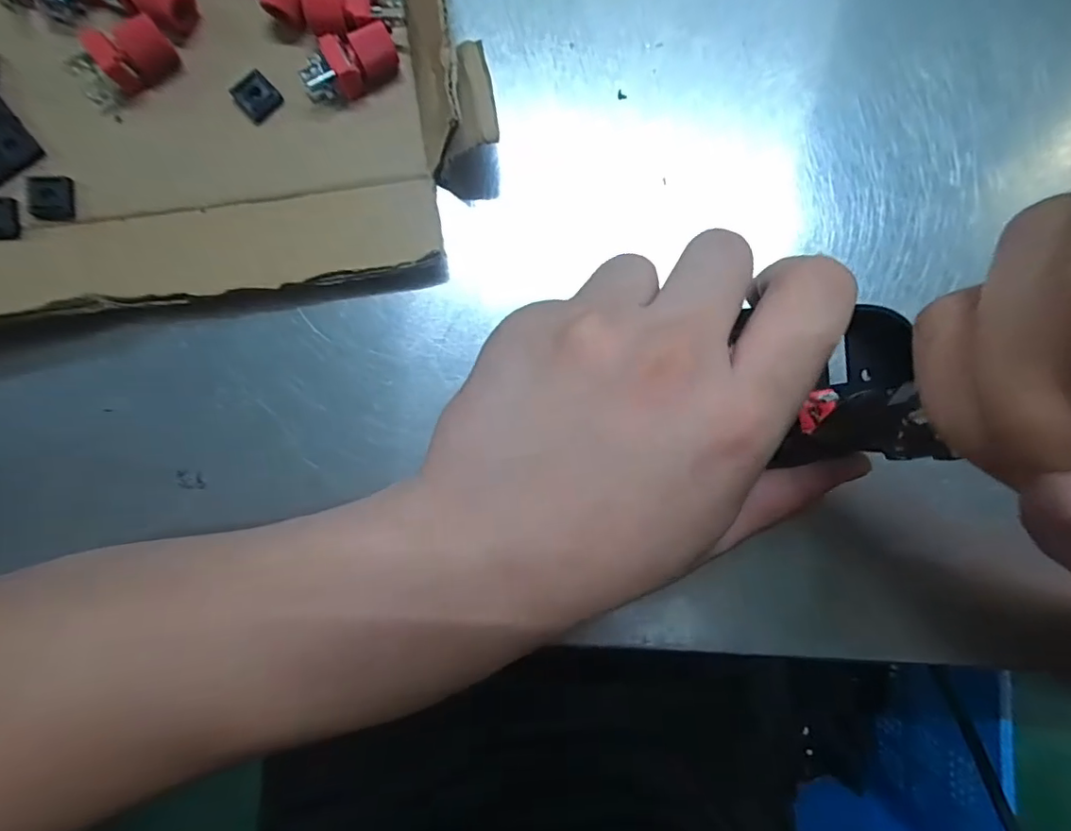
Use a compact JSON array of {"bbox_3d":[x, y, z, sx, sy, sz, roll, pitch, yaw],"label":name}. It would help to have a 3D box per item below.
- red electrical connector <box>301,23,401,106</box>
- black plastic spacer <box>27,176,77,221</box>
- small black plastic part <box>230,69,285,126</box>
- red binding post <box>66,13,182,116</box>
[{"bbox_3d":[-0.065,-0.122,0.185,0.035,0.013,0.016,-20,90,10],"label":"red electrical connector"},{"bbox_3d":[-0.168,-0.076,0.183,0.014,0.004,0.015,-1,90,-2],"label":"black plastic spacer"},{"bbox_3d":[-0.100,-0.114,0.189,0.014,0.005,0.013,-44,91,-2],"label":"small black plastic part"},{"bbox_3d":[-0.143,-0.122,0.181,0.033,0.015,0.014,-40,91,-2],"label":"red binding post"}]

